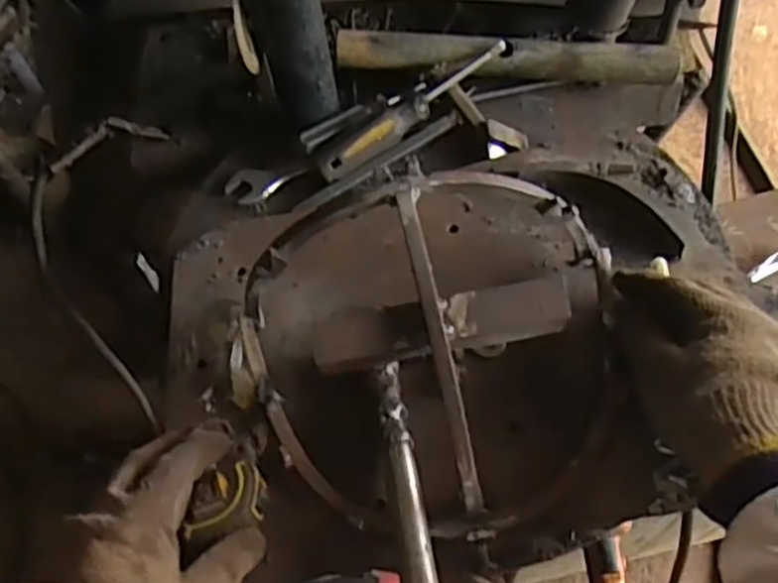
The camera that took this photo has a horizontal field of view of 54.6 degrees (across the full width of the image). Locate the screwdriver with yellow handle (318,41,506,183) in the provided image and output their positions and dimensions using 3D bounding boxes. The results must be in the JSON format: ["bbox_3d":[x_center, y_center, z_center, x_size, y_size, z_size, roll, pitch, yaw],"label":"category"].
[{"bbox_3d":[0.021,-0.152,0.625,0.184,0.029,0.028,-37,64,-16],"label":"screwdriver with yellow handle"}]

